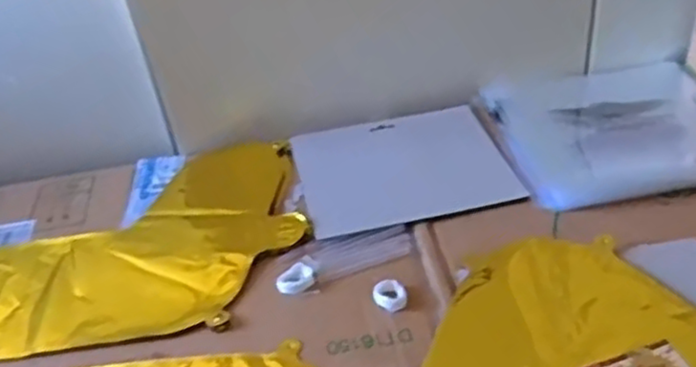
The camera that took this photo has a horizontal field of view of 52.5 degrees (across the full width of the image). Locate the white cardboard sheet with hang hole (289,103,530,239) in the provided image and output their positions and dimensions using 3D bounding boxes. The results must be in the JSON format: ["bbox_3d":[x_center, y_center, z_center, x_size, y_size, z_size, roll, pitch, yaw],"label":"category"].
[{"bbox_3d":[0.050,-0.018,0.680,0.191,0.010,0.166,-12,39,-7],"label":"white cardboard sheet with hang hole"}]

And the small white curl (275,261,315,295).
[{"bbox_3d":[-0.045,0.078,0.584,0.032,0.008,0.026,-26,42,-22],"label":"small white curl"}]

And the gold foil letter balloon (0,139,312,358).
[{"bbox_3d":[-0.247,0.055,0.638,0.399,0.017,0.244,-9,39,-3],"label":"gold foil letter balloon"}]

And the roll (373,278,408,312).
[{"bbox_3d":[0.033,0.087,0.550,0.026,0.011,0.025,-4,39,3],"label":"roll"}]

